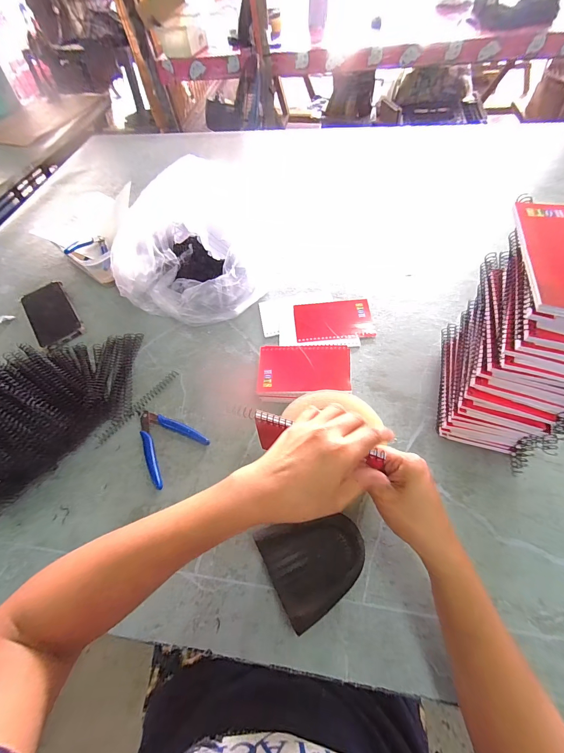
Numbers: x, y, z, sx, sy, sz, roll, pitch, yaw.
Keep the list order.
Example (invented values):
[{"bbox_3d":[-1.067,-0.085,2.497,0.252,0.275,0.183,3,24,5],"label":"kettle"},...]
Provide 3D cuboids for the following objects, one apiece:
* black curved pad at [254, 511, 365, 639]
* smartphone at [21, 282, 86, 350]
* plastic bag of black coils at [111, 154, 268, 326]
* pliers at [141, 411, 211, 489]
[{"bbox_3d":[0.036,0.196,0.347,0.103,0.034,0.093,-29,61,-13],"label":"black curved pad"},{"bbox_3d":[-0.437,-0.116,0.602,0.078,0.015,0.185,-35,62,-16],"label":"smartphone"},{"bbox_3d":[-0.154,-0.224,0.543,0.227,0.181,0.197,8,60,9],"label":"plastic bag of black coils"},{"bbox_3d":[-0.168,0.086,0.445,0.084,0.013,0.106,-42,65,-19],"label":"pliers"}]

